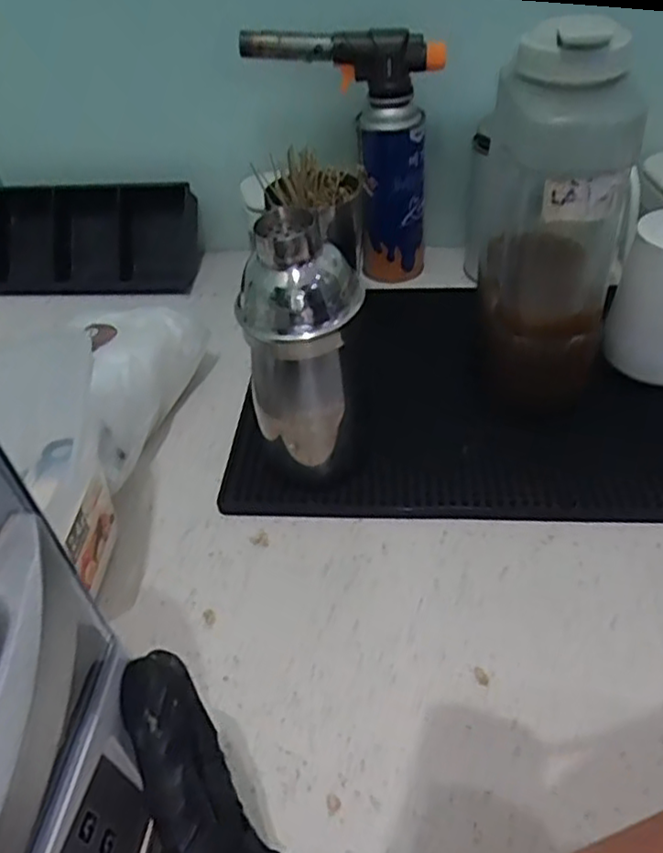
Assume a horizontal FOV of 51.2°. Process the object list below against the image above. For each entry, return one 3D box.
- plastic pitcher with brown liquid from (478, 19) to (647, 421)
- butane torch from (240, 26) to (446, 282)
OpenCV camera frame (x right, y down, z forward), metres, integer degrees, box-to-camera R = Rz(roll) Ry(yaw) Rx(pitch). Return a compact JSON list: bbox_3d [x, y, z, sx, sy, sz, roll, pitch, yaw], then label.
[{"bbox_3d":[0.167,-0.137,0.526,0.103,0.243,0.121,10,44,15],"label":"plastic pitcher with brown liquid"},{"bbox_3d":[0.017,-0.255,0.668,0.176,0.216,0.075,-5,42,-1],"label":"butane torch"}]

